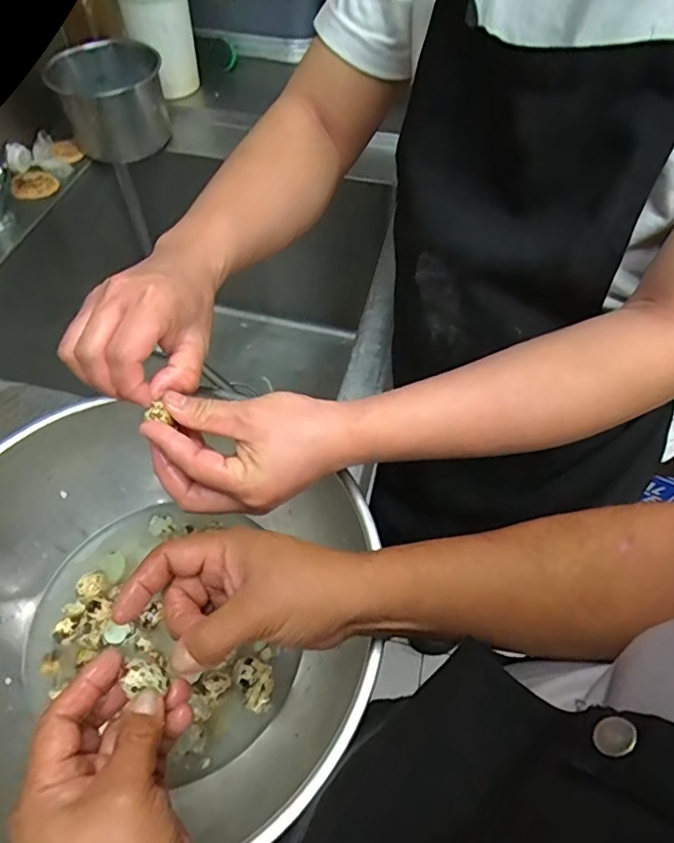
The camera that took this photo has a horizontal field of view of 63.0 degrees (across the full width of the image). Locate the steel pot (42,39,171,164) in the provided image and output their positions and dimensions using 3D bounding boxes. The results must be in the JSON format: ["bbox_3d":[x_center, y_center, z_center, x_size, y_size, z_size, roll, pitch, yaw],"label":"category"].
[{"bbox_3d":[-0.353,-0.509,0.867,0.155,0.123,0.134,-16,58,-12],"label":"steel pot"}]

